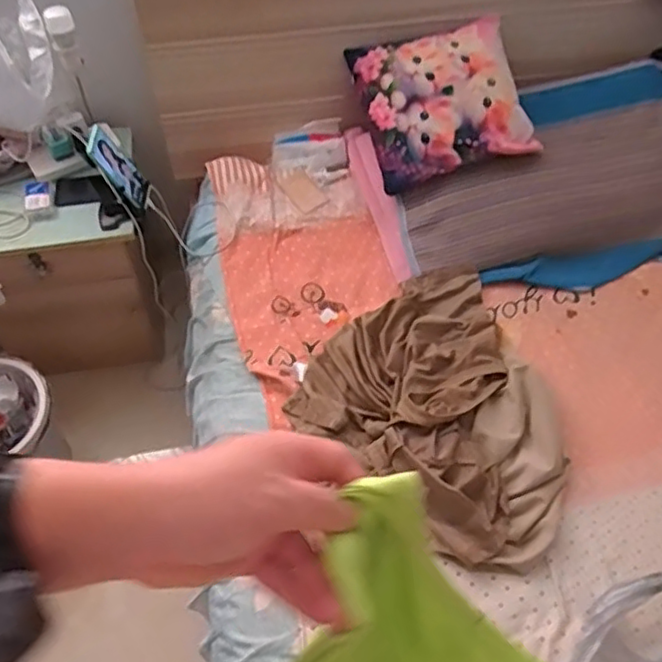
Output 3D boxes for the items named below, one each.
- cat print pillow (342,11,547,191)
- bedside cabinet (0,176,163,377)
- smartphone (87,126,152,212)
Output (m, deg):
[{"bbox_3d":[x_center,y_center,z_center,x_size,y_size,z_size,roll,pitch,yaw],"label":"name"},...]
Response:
[{"bbox_3d":[0.235,-0.490,1.374,0.338,0.100,0.362,-11,73,6],"label":"cat print pillow"},{"bbox_3d":[-0.637,-0.107,1.533,0.414,0.475,0.231,-14,57,-9],"label":"bedside cabinet"},{"bbox_3d":[-0.434,-0.333,1.313,0.016,0.194,0.085,-9,61,16],"label":"smartphone"}]

